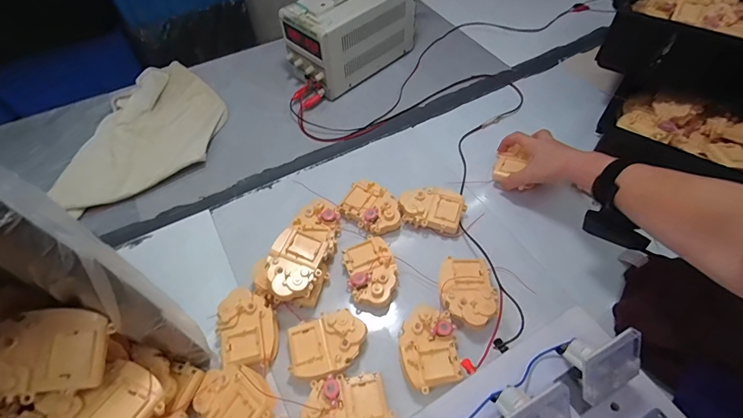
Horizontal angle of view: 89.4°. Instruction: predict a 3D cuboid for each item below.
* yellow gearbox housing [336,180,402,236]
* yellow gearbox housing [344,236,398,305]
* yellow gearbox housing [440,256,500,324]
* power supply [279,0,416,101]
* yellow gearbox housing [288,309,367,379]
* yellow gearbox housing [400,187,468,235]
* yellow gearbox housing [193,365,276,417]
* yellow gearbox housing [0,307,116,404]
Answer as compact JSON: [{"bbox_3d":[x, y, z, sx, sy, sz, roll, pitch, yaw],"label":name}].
[{"bbox_3d":[0.002,0.000,0.593,0.097,0.034,0.072,26,57,20],"label":"yellow gearbox housing"},{"bbox_3d":[0.000,0.086,0.532,0.073,0.033,0.116,-7,52,-4],"label":"yellow gearbox housing"},{"bbox_3d":[0.131,0.112,0.512,0.070,0.032,0.096,3,52,4],"label":"yellow gearbox housing"},{"bbox_3d":[-0.043,-0.374,0.793,0.124,0.172,0.264,36,60,25],"label":"power supply"},{"bbox_3d":[-0.055,0.171,0.474,0.095,0.035,0.070,-21,54,-15],"label":"yellow gearbox housing"},{"bbox_3d":[0.094,-0.001,0.589,0.095,0.037,0.069,20,55,16],"label":"yellow gearbox housing"},{"bbox_3d":[-0.155,0.213,0.417,0.089,0.024,0.069,26,57,20],"label":"yellow gearbox housing"},{"bbox_3d":[-0.285,0.126,0.327,0.095,0.026,0.073,-1,77,-26],"label":"yellow gearbox housing"}]

